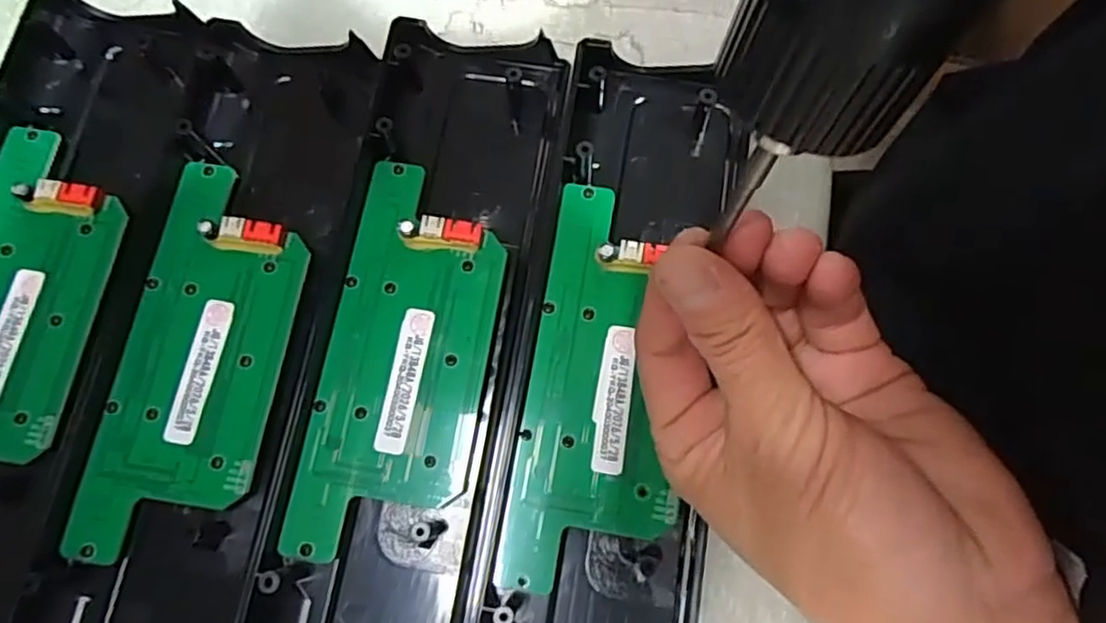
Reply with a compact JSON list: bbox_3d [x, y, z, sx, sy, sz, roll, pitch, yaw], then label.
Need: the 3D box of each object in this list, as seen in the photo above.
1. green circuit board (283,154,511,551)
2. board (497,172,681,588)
[{"bbox_3d":[-0.049,0.015,0.232,0.054,0.013,0.132,9,75,2],"label":"green circuit board"},{"bbox_3d":[0.018,0.023,0.230,0.051,0.014,0.134,9,75,2],"label":"board"}]

